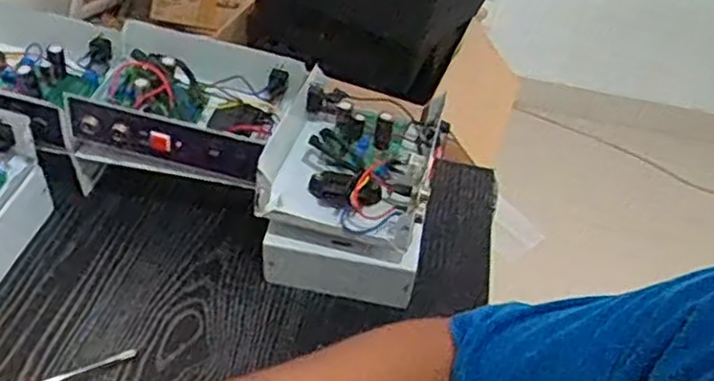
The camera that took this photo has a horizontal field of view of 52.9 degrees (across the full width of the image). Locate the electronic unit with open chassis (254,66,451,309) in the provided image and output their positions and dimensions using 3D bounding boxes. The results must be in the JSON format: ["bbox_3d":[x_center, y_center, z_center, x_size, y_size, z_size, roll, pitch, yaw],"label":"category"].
[{"bbox_3d":[-0.007,-0.005,0.731,0.159,0.105,0.195,11,43,4],"label":"electronic unit with open chassis"}]

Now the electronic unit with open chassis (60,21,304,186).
[{"bbox_3d":[-0.176,-0.093,0.751,0.210,0.064,0.159,12,43,6],"label":"electronic unit with open chassis"}]

